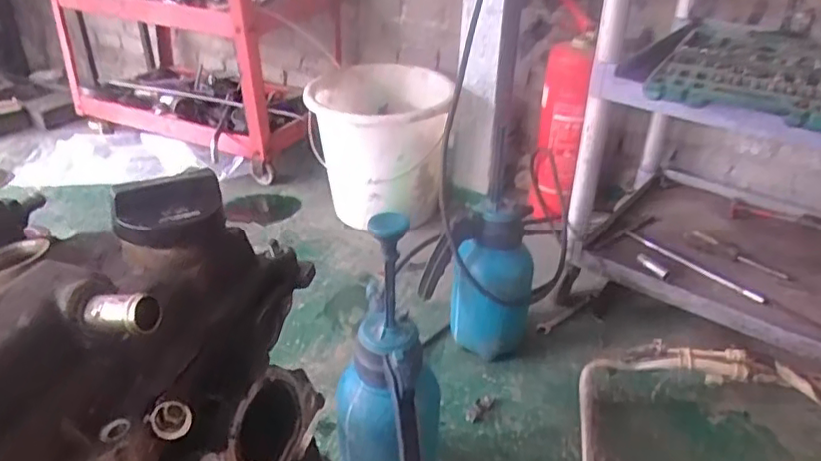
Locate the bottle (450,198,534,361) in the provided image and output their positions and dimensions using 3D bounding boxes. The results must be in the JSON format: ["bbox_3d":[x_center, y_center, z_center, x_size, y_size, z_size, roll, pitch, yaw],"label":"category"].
[{"bbox_3d":[0.140,0.105,1.048,0.131,0.299,0.109,9,32,10],"label":"bottle"}]

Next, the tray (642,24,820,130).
[{"bbox_3d":[0.594,-0.277,1.041,0.302,0.034,0.485,22,36,28],"label":"tray"}]

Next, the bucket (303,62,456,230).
[{"bbox_3d":[-0.069,-0.164,1.383,0.310,0.317,0.317,3,31,0],"label":"bucket"}]

